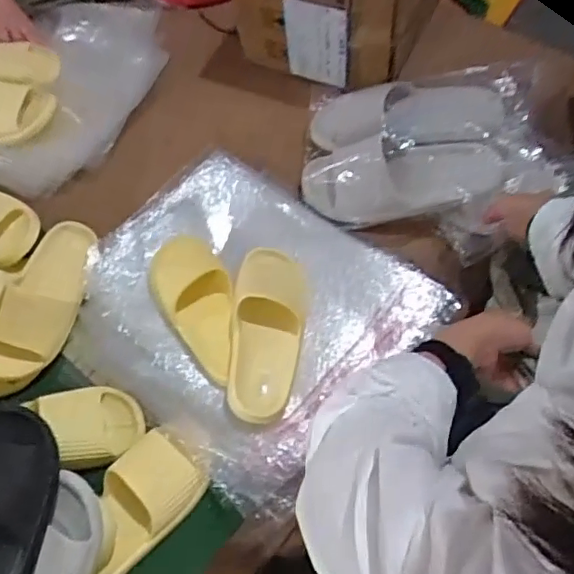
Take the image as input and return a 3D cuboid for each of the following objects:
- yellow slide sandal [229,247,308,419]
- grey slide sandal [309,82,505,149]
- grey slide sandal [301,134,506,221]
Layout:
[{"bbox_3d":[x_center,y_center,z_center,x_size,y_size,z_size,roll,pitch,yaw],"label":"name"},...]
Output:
[{"bbox_3d":[-0.028,0.055,0.788,0.092,0.054,0.247,3,62,5],"label":"yellow slide sandal"},{"bbox_3d":[0.182,-0.265,0.904,0.281,0.058,0.107,3,65,23],"label":"grey slide sandal"},{"bbox_3d":[0.173,-0.173,0.892,0.290,0.086,0.110,-2,62,2],"label":"grey slide sandal"}]

